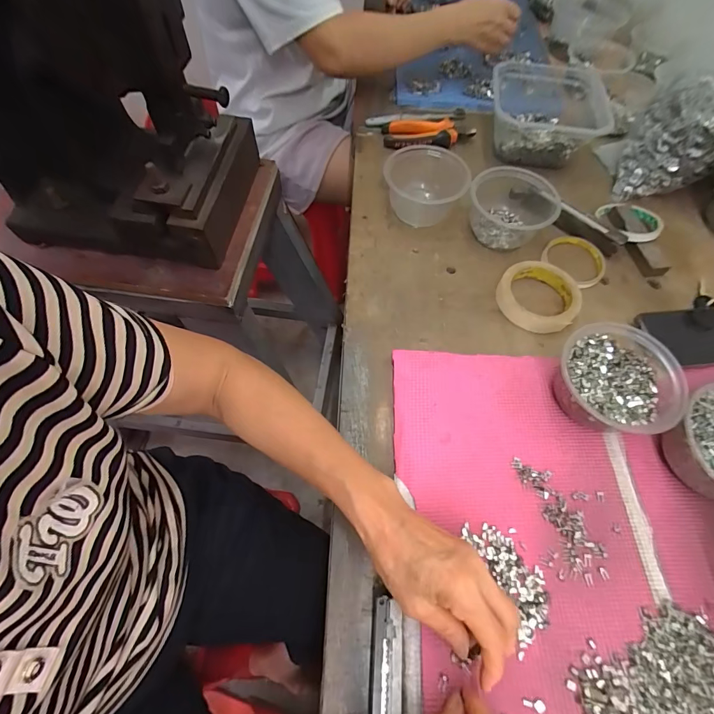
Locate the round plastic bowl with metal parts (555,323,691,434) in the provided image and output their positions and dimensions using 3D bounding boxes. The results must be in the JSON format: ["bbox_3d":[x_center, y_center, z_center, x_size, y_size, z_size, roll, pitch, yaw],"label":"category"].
[{"bbox_3d":[0.264,0.025,0.395,0.109,0.060,0.113,0,61,-1],"label":"round plastic bowl with metal parts"}]

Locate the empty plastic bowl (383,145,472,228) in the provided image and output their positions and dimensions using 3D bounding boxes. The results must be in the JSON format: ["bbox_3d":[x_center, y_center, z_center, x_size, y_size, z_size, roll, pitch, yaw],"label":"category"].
[{"bbox_3d":[0.097,-0.237,0.536,0.104,0.062,0.112,0,61,-1],"label":"empty plastic bowl"}]

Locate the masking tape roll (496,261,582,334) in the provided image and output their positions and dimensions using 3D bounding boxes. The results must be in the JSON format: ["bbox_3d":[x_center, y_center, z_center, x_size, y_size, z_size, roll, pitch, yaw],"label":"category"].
[{"bbox_3d":[0.231,-0.080,0.479,0.094,0.018,0.099,0,61,-1],"label":"masking tape roll"}]

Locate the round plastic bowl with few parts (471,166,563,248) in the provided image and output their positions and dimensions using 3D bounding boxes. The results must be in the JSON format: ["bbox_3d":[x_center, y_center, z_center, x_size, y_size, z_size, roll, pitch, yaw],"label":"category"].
[{"bbox_3d":[0.216,-0.211,0.525,0.110,0.063,0.115,0,61,-1],"label":"round plastic bowl with few parts"}]

